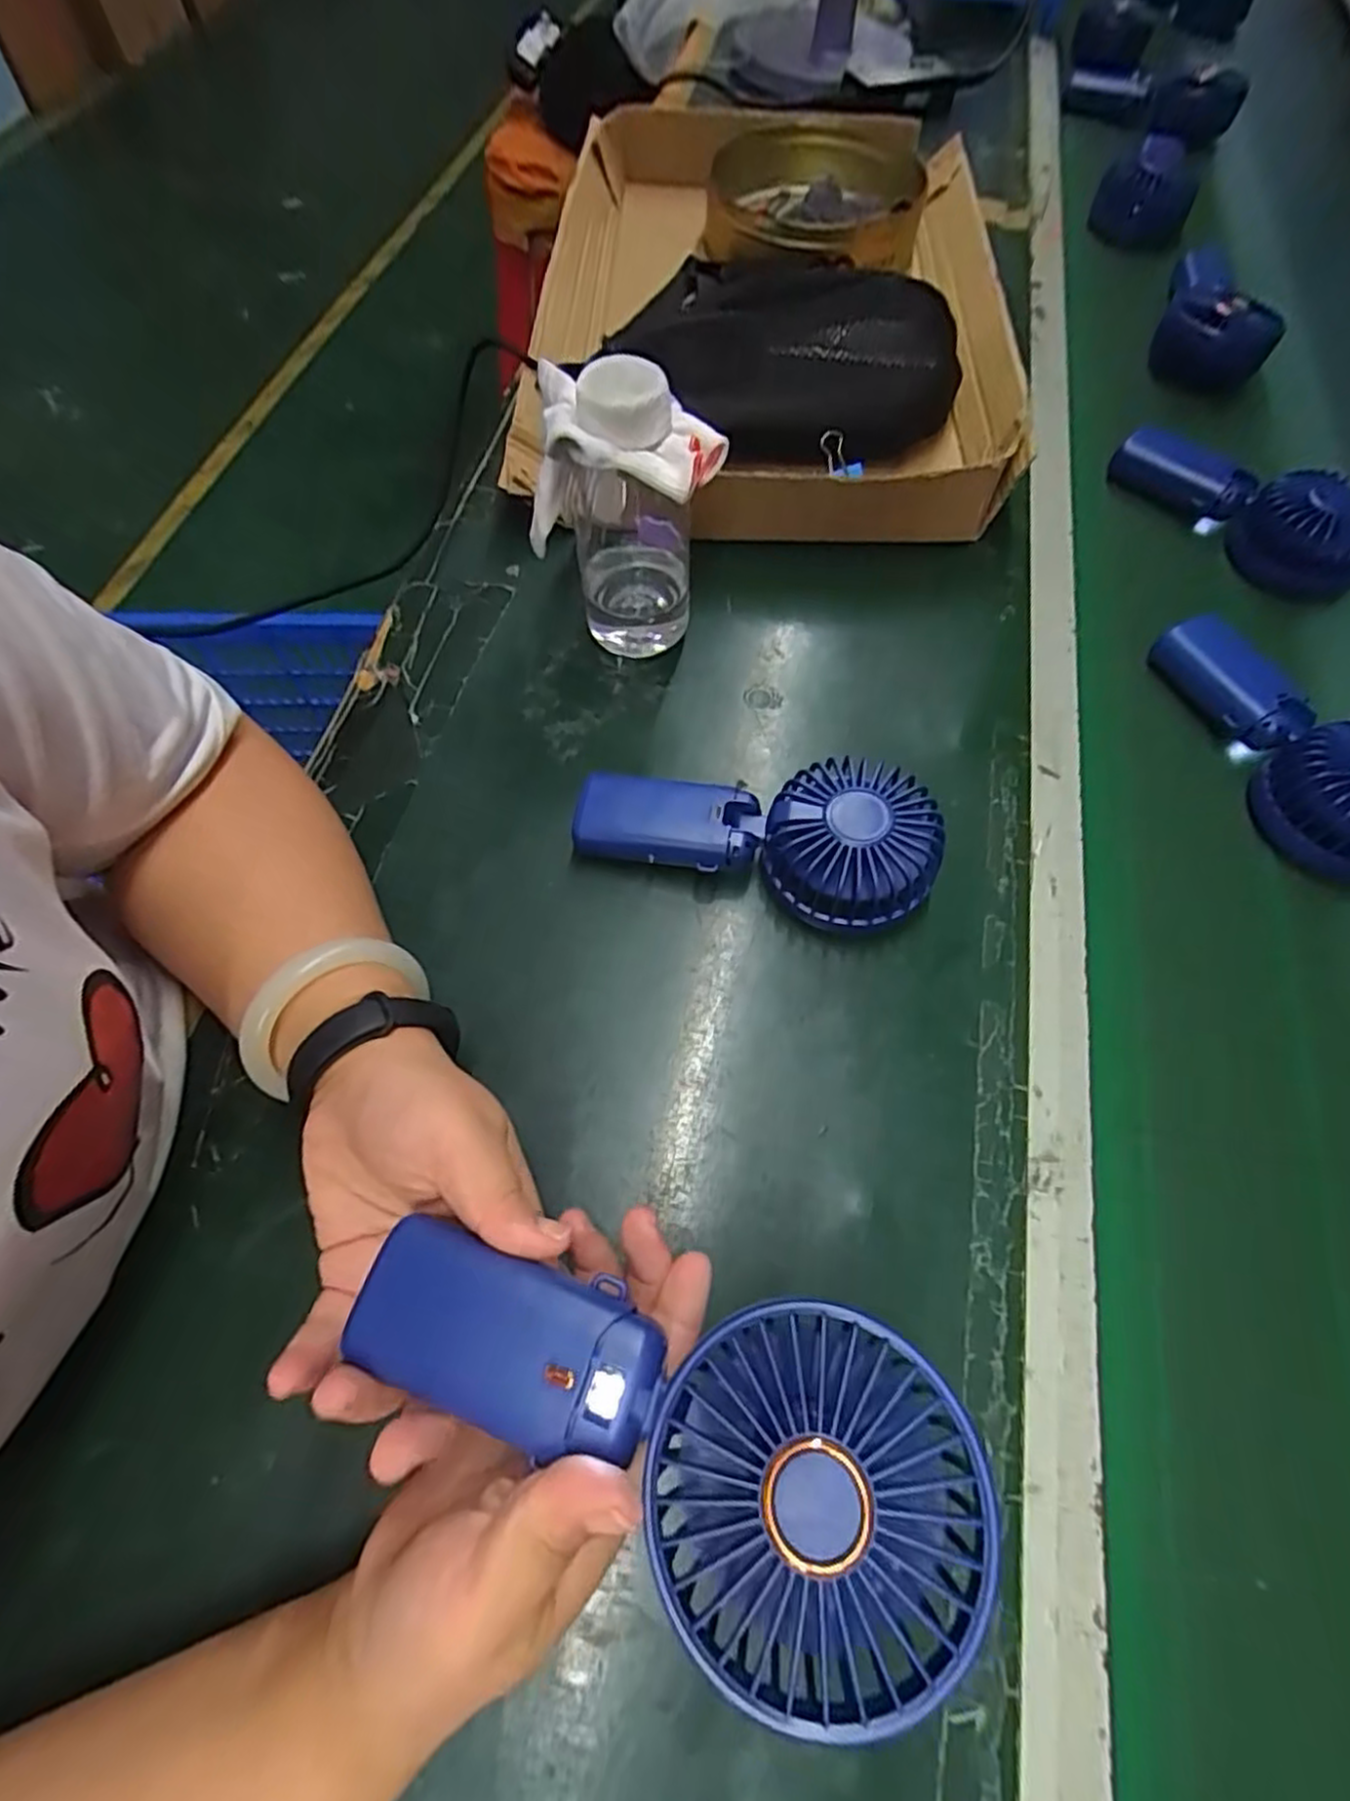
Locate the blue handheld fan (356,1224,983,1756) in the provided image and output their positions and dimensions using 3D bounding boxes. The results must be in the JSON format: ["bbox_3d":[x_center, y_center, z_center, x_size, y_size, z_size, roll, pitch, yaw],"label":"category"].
[{"bbox_3d":[-0.007,0.147,0.206,0.178,0.033,0.081,15,65,15],"label":"blue handheld fan"}]

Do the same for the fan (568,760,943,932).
[{"bbox_3d":[0.042,-0.040,0.367,0.176,0.048,0.076,17,65,7],"label":"fan"}]

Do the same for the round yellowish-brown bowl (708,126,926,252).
[{"bbox_3d":[0.124,-0.641,0.640,0.178,0.051,0.191,0,64,-1],"label":"round yellowish-brown bowl"}]

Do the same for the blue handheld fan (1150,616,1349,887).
[{"bbox_3d":[0.365,-0.095,0.423,0.070,0.055,0.180,-12,65,-7],"label":"blue handheld fan"}]

